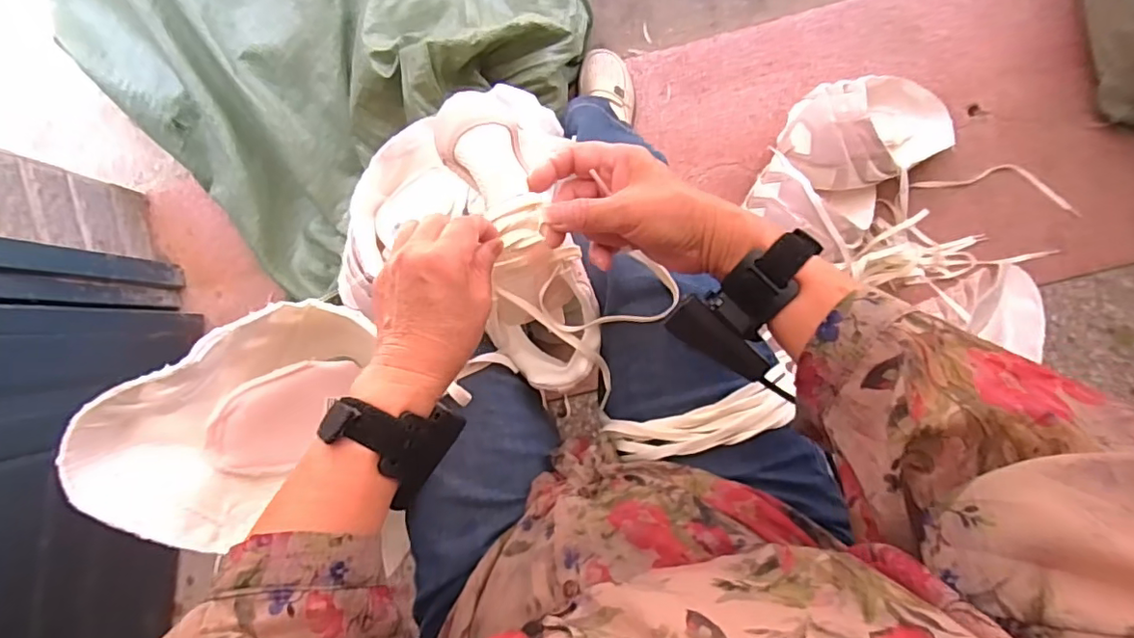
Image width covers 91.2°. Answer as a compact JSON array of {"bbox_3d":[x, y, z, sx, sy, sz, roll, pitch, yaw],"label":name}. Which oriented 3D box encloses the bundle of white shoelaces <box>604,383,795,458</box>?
[{"bbox_3d":[0.096,0.080,0.434,0.132,0.036,0.046,-17,86,5],"label":"bundle of white shoelaces"}]

